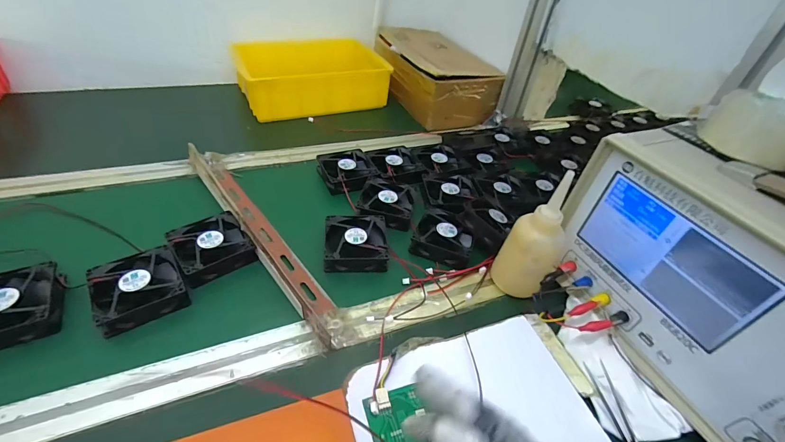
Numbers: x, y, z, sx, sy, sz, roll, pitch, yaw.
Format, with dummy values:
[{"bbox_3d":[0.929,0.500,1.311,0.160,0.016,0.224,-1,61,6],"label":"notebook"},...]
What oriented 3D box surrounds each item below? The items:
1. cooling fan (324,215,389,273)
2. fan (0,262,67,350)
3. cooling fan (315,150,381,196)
[{"bbox_3d":[-0.047,0.027,0.471,0.079,0.023,0.076,-1,42,-9],"label":"cooling fan"},{"bbox_3d":[-0.377,0.084,0.356,0.084,0.026,0.082,-20,48,-27],"label":"fan"},{"bbox_3d":[-0.071,-0.077,0.588,0.083,0.032,0.090,-11,44,-19],"label":"cooling fan"}]

